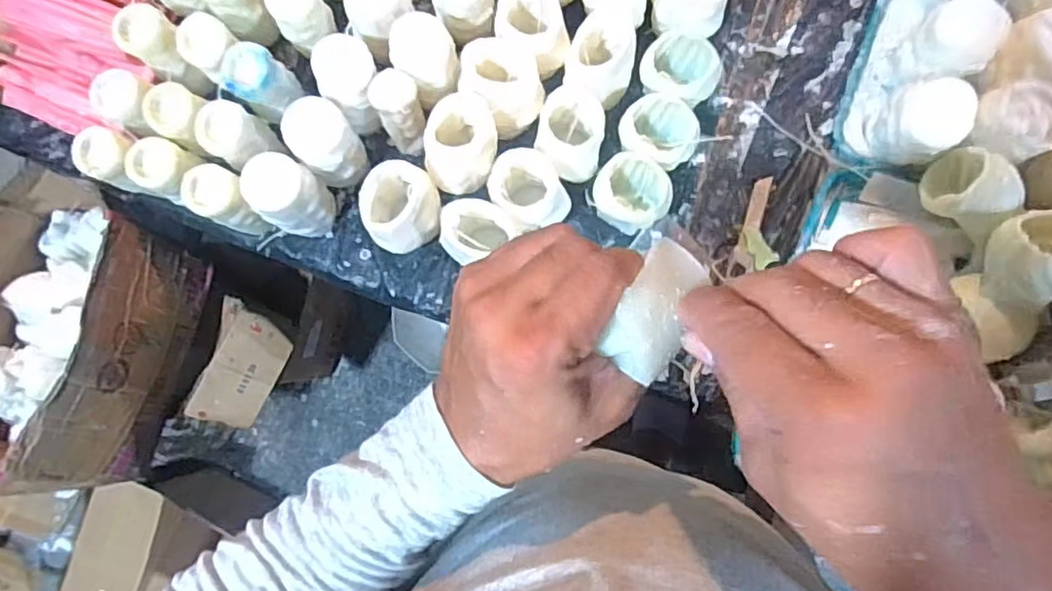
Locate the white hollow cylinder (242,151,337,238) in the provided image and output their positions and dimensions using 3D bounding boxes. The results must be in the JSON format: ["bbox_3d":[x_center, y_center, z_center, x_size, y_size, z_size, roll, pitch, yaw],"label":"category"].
[{"bbox_3d":[-0.242,-0.101,0.642,0.059,0.103,0.064,0,85,4],"label":"white hollow cylinder"}]

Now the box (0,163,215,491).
[{"bbox_3d":[-0.619,0.082,0.815,0.248,0.195,0.412,18,87,5],"label":"box"}]

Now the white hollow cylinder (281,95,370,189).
[{"bbox_3d":[-0.204,-0.157,0.648,0.060,0.084,0.072,-33,84,1],"label":"white hollow cylinder"}]

